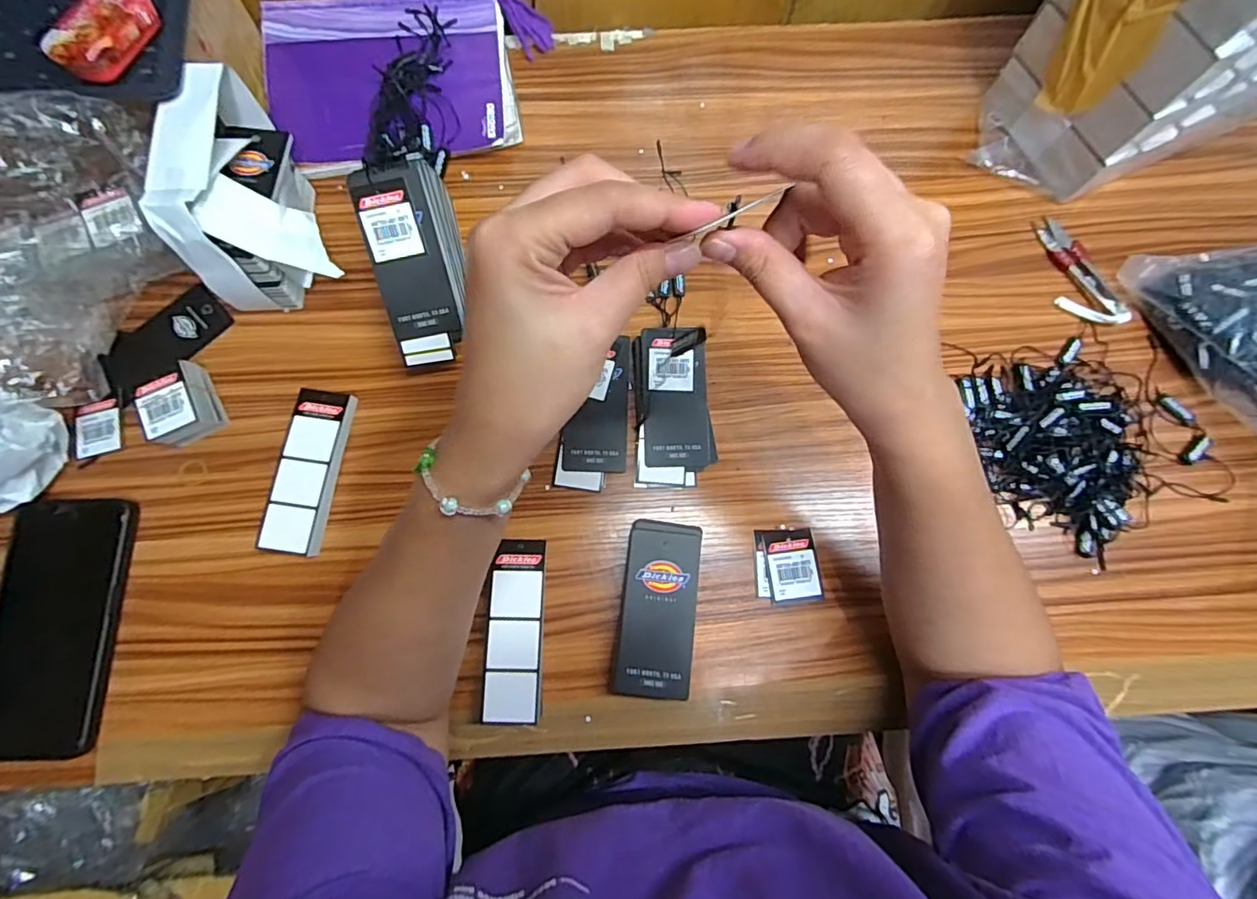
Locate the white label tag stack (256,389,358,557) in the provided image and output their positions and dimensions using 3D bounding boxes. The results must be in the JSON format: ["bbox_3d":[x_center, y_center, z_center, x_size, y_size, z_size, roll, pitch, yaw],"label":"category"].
[{"bbox_3d":[-0.234,0.016,0.402,0.037,0.022,0.119,8,76,1],"label":"white label tag stack"}]

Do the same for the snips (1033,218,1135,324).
[{"bbox_3d":[0.367,-0.146,0.452,0.042,0.008,0.106,-22,77,-6],"label":"snips"}]

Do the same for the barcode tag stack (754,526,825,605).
[{"bbox_3d":[0.117,0.085,0.400,0.048,0.004,0.053,-3,76,-1],"label":"barcode tag stack"}]

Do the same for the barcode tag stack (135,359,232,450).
[{"bbox_3d":[-0.332,-0.033,0.403,0.039,0.035,0.052,-21,77,-6],"label":"barcode tag stack"}]

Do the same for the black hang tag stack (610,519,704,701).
[{"bbox_3d":[0.021,0.110,0.384,0.054,0.023,0.117,7,76,1],"label":"black hang tag stack"}]

